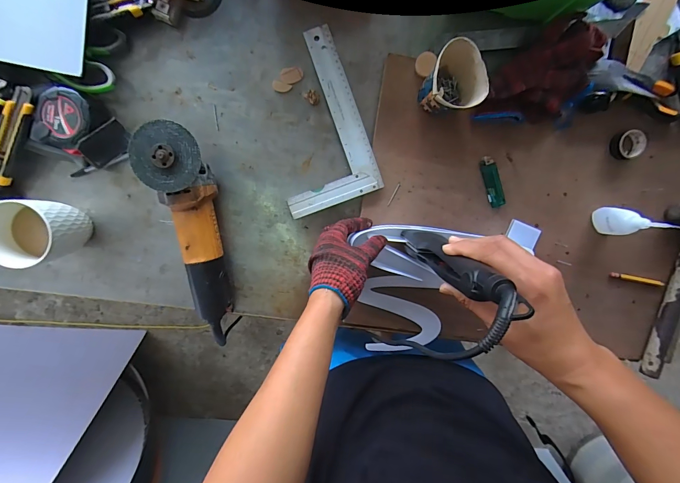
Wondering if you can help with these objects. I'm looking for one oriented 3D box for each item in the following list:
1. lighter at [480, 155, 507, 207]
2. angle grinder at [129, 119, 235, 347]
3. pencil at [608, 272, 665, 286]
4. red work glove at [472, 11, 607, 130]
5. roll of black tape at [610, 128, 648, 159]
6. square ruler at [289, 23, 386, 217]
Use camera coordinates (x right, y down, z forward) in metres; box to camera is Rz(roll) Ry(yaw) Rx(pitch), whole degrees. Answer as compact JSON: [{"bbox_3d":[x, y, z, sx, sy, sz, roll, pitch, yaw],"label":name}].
[{"bbox_3d":[0.244,-0.095,0.525,0.027,0.013,0.080,-18,97,0],"label":"lighter"},{"bbox_3d":[-0.214,-0.013,0.489,0.092,0.079,0.306,-9,110,-2],"label":"angle grinder"},{"bbox_3d":[0.513,0.065,0.566,0.104,0.009,0.010,10,96,-4],"label":"pencil"},{"bbox_3d":[0.303,-0.244,0.489,0.148,0.064,0.159,0,97,-3],"label":"red work glove"},{"bbox_3d":[0.459,-0.154,0.528,0.044,0.023,0.043,0,97,-3],"label":"roll of black tape"},{"bbox_3d":[-0.042,-0.180,0.503,0.145,0.025,0.253,-19,98,0],"label":"square ruler"}]

